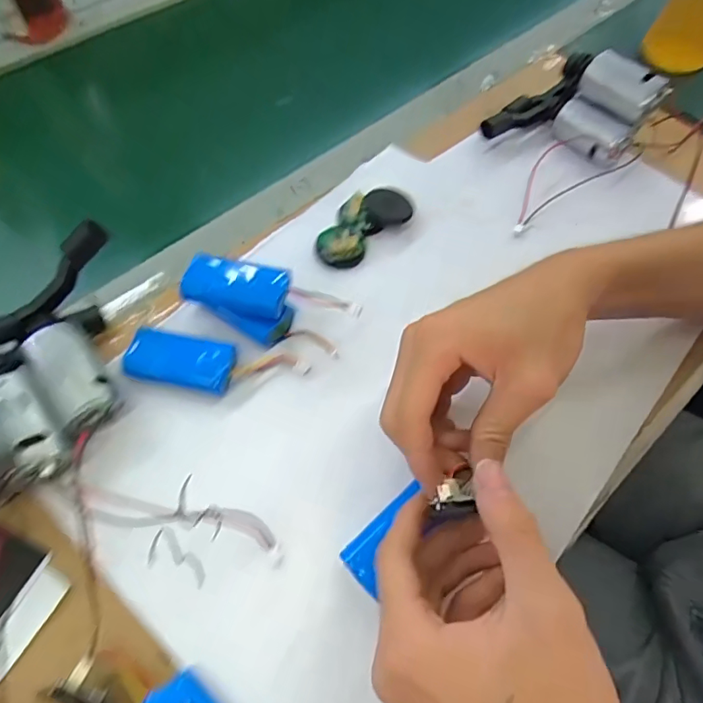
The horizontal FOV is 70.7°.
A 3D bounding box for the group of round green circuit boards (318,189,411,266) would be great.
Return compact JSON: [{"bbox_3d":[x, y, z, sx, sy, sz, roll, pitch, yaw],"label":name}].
[{"bbox_3d":[0.006,-0.100,0.382,0.081,0.011,0.047,-39,69,-20],"label":"group of round green circuit boards"}]

